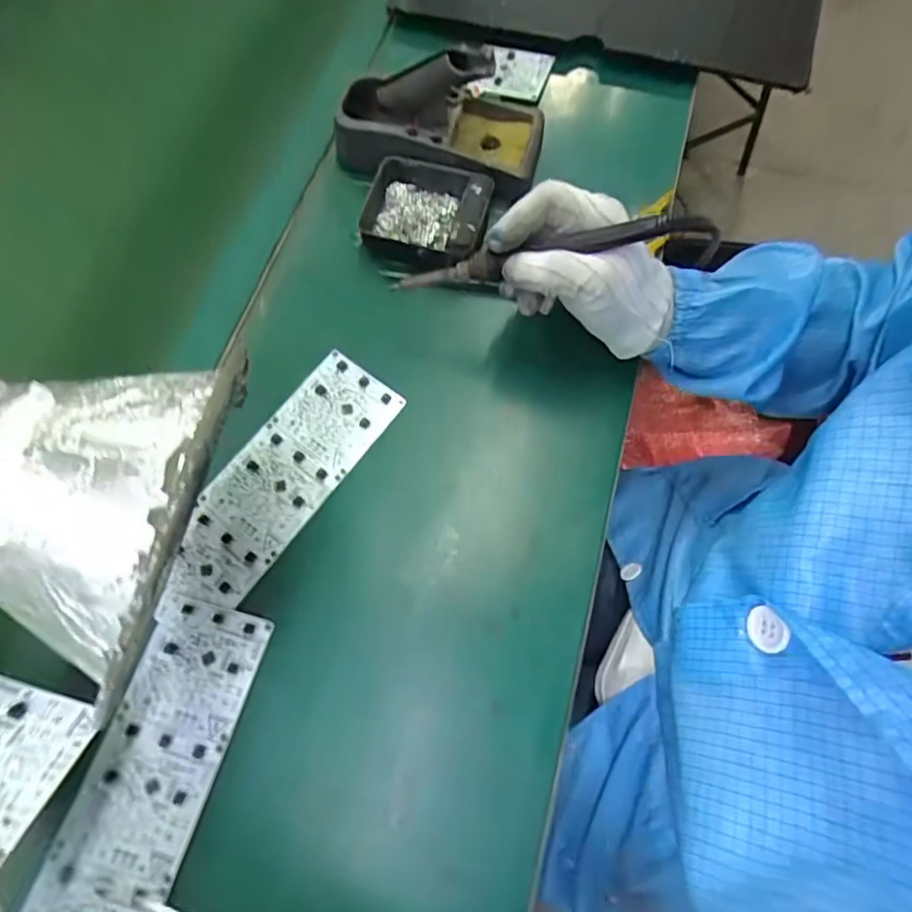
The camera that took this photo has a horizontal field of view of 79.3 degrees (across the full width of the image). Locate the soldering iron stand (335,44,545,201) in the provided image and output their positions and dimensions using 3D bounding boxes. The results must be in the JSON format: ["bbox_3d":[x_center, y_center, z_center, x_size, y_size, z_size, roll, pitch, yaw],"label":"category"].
[{"bbox_3d":[-0.015,-0.271,0.442,0.169,0.082,0.088,9,69,5],"label":"soldering iron stand"}]

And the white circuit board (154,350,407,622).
[{"bbox_3d":[-0.121,0.016,0.376,0.066,0.005,0.194,36,74,6],"label":"white circuit board"}]

